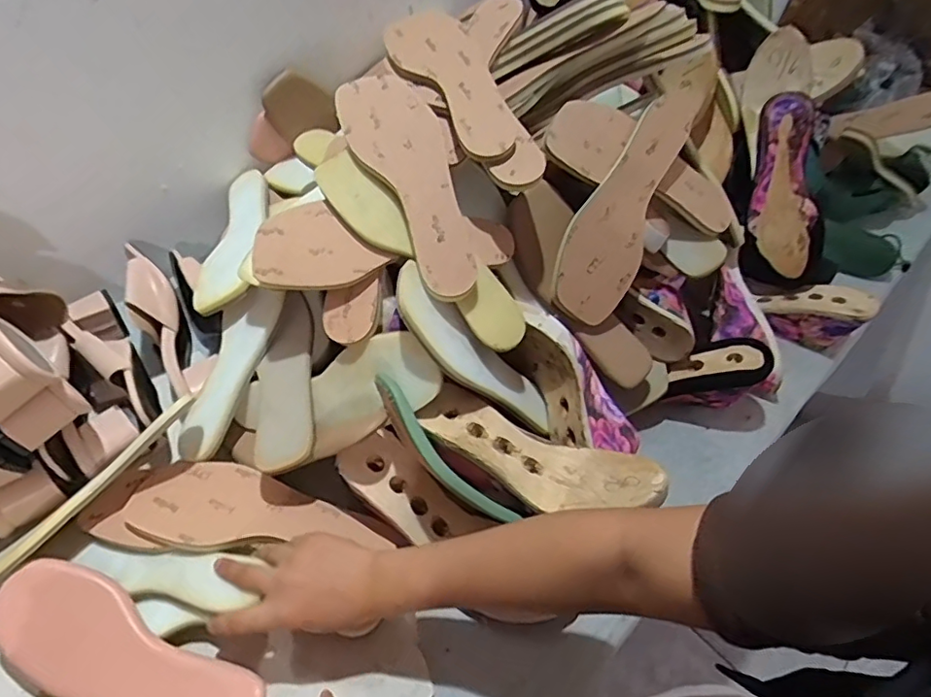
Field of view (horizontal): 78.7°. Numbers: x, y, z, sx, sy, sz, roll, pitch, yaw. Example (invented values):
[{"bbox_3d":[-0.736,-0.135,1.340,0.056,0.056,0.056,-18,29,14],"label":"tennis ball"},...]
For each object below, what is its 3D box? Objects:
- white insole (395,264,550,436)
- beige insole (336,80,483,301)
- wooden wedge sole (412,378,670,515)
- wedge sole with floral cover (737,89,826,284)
[{"bbox_3d":[0.013,0.013,0.548,0.017,0.217,0.067,-21,39,38],"label":"white insole"},{"bbox_3d":[-0.048,-0.159,0.536,0.080,0.023,0.238,-19,78,-19],"label":"beige insole"},{"bbox_3d":[0.064,0.098,0.517,0.221,0.049,0.084,20,53,10],"label":"wooden wedge sole"},{"bbox_3d":[0.409,-0.200,0.731,0.081,0.238,0.082,-7,15,-11],"label":"wedge sole with floral cover"}]

